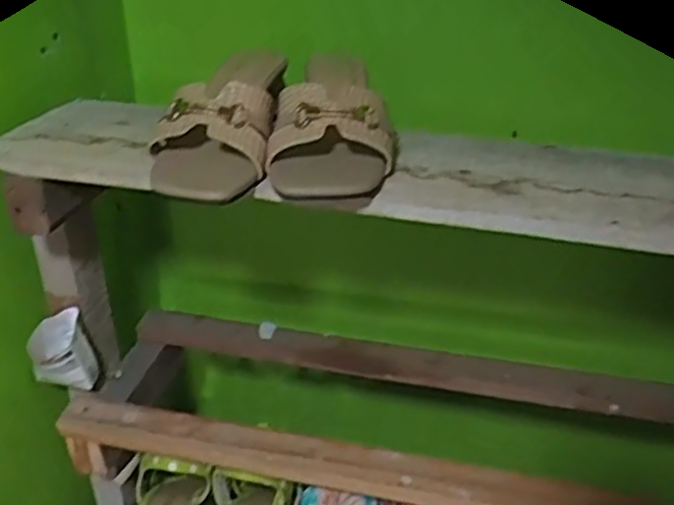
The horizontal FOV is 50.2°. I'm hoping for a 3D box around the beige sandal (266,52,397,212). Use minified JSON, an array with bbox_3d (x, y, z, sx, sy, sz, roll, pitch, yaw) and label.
[{"bbox_3d":[-0.001,-0.103,0.572,0.092,0.075,0.196,1,27,2],"label":"beige sandal"}]

